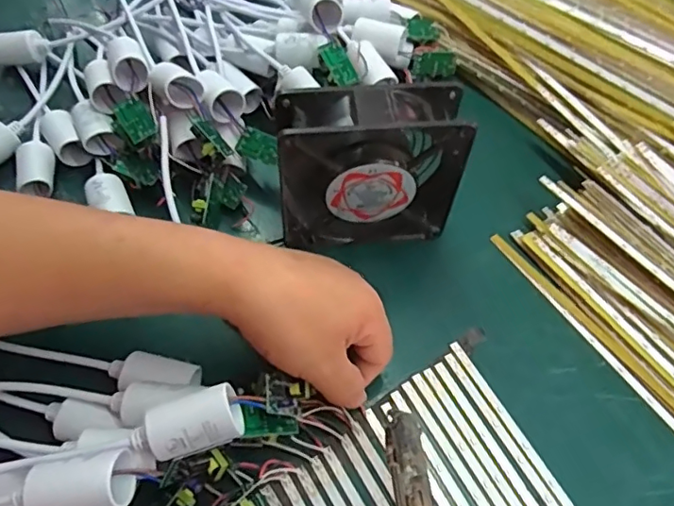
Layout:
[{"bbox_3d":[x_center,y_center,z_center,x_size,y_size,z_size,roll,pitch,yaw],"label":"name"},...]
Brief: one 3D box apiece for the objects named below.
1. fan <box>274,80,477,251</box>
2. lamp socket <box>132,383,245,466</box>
[{"bbox_3d":[0.023,-0.056,0.379,0.120,0.118,0.037,-3,57,-4],"label":"fan"},{"bbox_3d":[-0.074,0.086,0.276,0.053,0.023,0.024,-18,59,-13],"label":"lamp socket"}]

